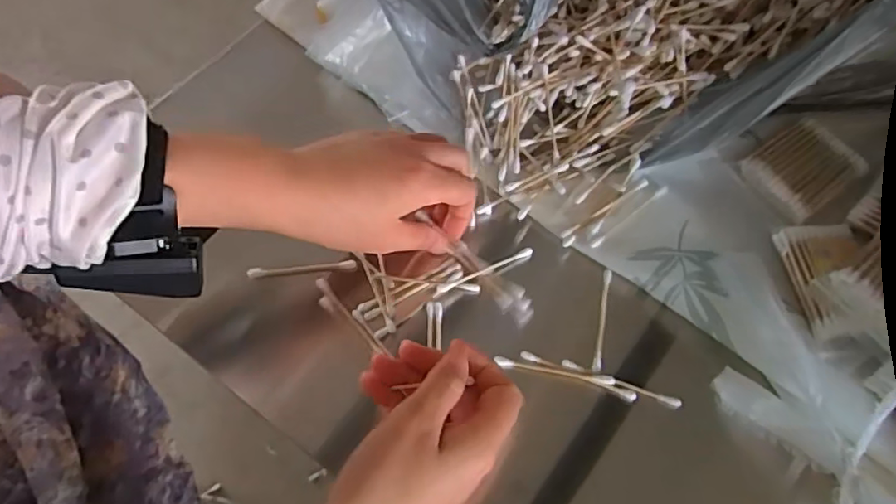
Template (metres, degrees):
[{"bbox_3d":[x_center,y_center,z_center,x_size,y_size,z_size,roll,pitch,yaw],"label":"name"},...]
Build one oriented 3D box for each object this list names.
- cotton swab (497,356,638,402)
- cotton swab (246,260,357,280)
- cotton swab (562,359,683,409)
[{"bbox_3d":[0.071,0.076,0.355,0.084,0.007,0.007,13,62,10],"label":"cotton swab"},{"bbox_3d":[-0.098,0.012,0.395,0.072,0.007,0.006,-6,61,-1],"label":"cotton swab"},{"bbox_3d":[0.103,0.079,0.351,0.071,0.006,0.007,18,63,12],"label":"cotton swab"}]

